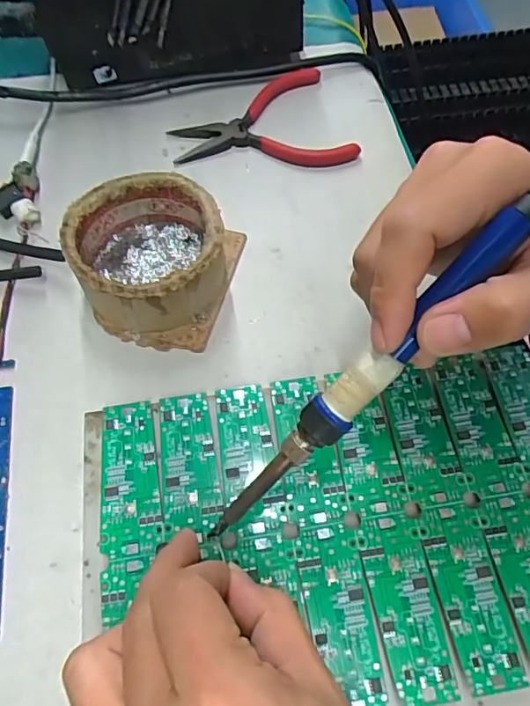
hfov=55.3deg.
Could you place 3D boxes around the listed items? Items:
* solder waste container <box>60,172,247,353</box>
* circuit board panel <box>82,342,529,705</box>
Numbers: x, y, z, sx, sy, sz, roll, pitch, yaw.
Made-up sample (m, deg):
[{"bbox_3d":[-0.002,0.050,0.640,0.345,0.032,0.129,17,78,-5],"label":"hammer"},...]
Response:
[{"bbox_3d":[-0.067,-0.055,0.287,0.093,0.044,0.087,13,64,6],"label":"solder waste container"},{"bbox_3d":[0.041,0.079,0.240,0.250,0.012,0.148,-6,64,-3],"label":"circuit board panel"}]

